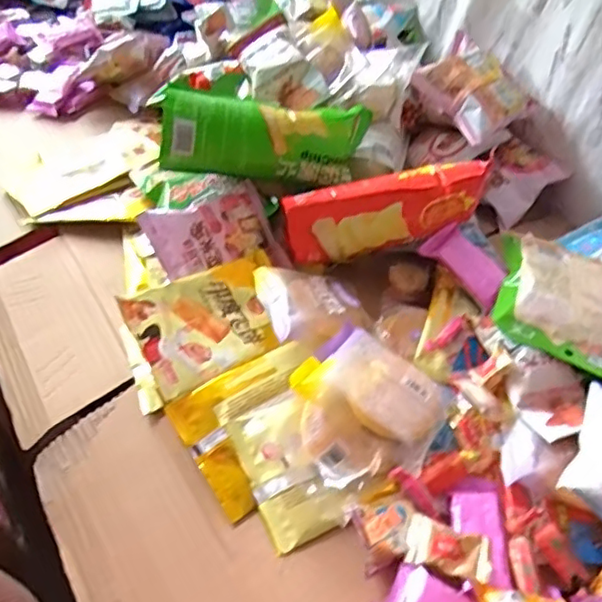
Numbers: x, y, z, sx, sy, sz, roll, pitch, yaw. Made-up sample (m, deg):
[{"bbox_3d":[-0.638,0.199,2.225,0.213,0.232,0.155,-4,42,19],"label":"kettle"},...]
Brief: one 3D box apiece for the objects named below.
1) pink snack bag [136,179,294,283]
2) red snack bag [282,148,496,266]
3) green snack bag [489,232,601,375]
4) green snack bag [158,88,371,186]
[{"bbox_3d":[-0.081,-0.060,0.599,0.121,0.033,0.093,-22,71,-24],"label":"pink snack bag"},{"bbox_3d":[0.084,-0.087,0.592,0.193,0.062,0.046,-16,46,-3],"label":"red snack bag"},{"bbox_3d":[0.239,0.002,0.554,0.121,0.045,0.154,16,44,10],"label":"green snack bag"},{"bbox_3d":[-0.031,-0.169,0.611,0.208,0.074,0.071,-2,44,-9],"label":"green snack bag"}]

